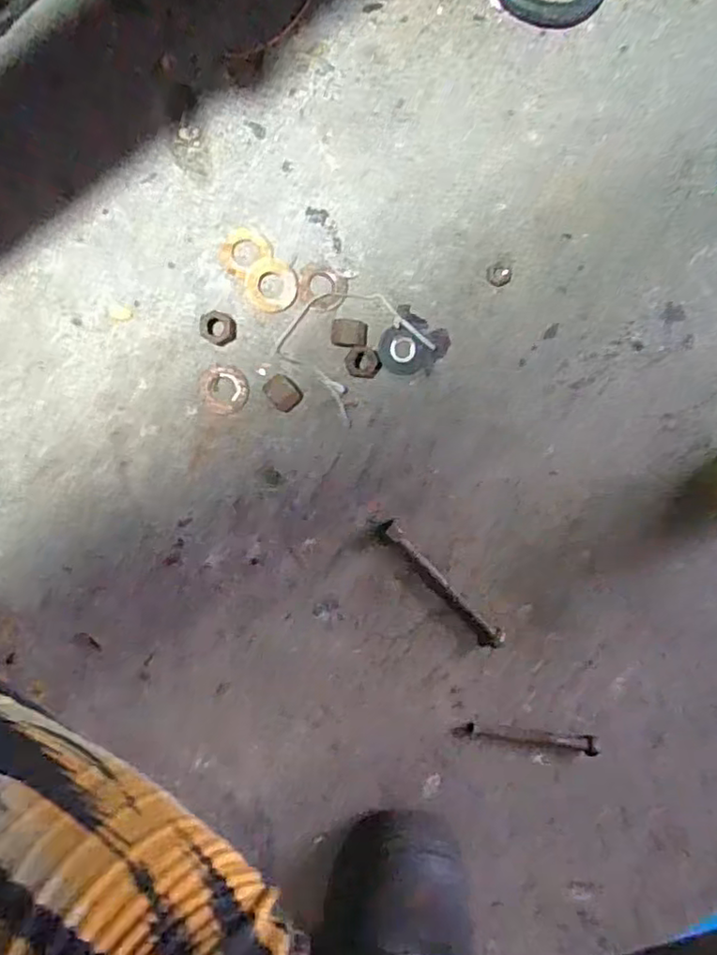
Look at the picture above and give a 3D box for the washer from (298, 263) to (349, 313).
[{"bbox_3d":[-0.024,-0.127,0.426,0.033,0.004,0.031,-1,97,-6],"label":"washer"}]

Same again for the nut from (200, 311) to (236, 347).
[{"bbox_3d":[-0.091,-0.098,0.419,0.022,0.014,0.021,-1,97,-6],"label":"nut"}]

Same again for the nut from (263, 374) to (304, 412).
[{"bbox_3d":[-0.050,-0.056,0.426,0.024,0.018,0.020,39,91,-9],"label":"nut"}]

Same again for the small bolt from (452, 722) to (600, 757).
[{"bbox_3d":[0.124,0.194,0.473,0.102,0.014,0.015,6,96,-7],"label":"small bolt"}]

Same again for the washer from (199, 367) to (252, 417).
[{"bbox_3d":[-0.090,-0.059,0.429,0.032,0.004,0.032,-1,97,-6],"label":"washer"}]

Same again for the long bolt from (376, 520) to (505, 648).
[{"bbox_3d":[0.059,0.077,0.454,0.016,0.017,0.117,-44,99,0],"label":"long bolt"}]

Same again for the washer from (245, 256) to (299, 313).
[{"bbox_3d":[-0.057,-0.127,0.422,0.033,0.004,0.034,-1,97,-6],"label":"washer"}]

